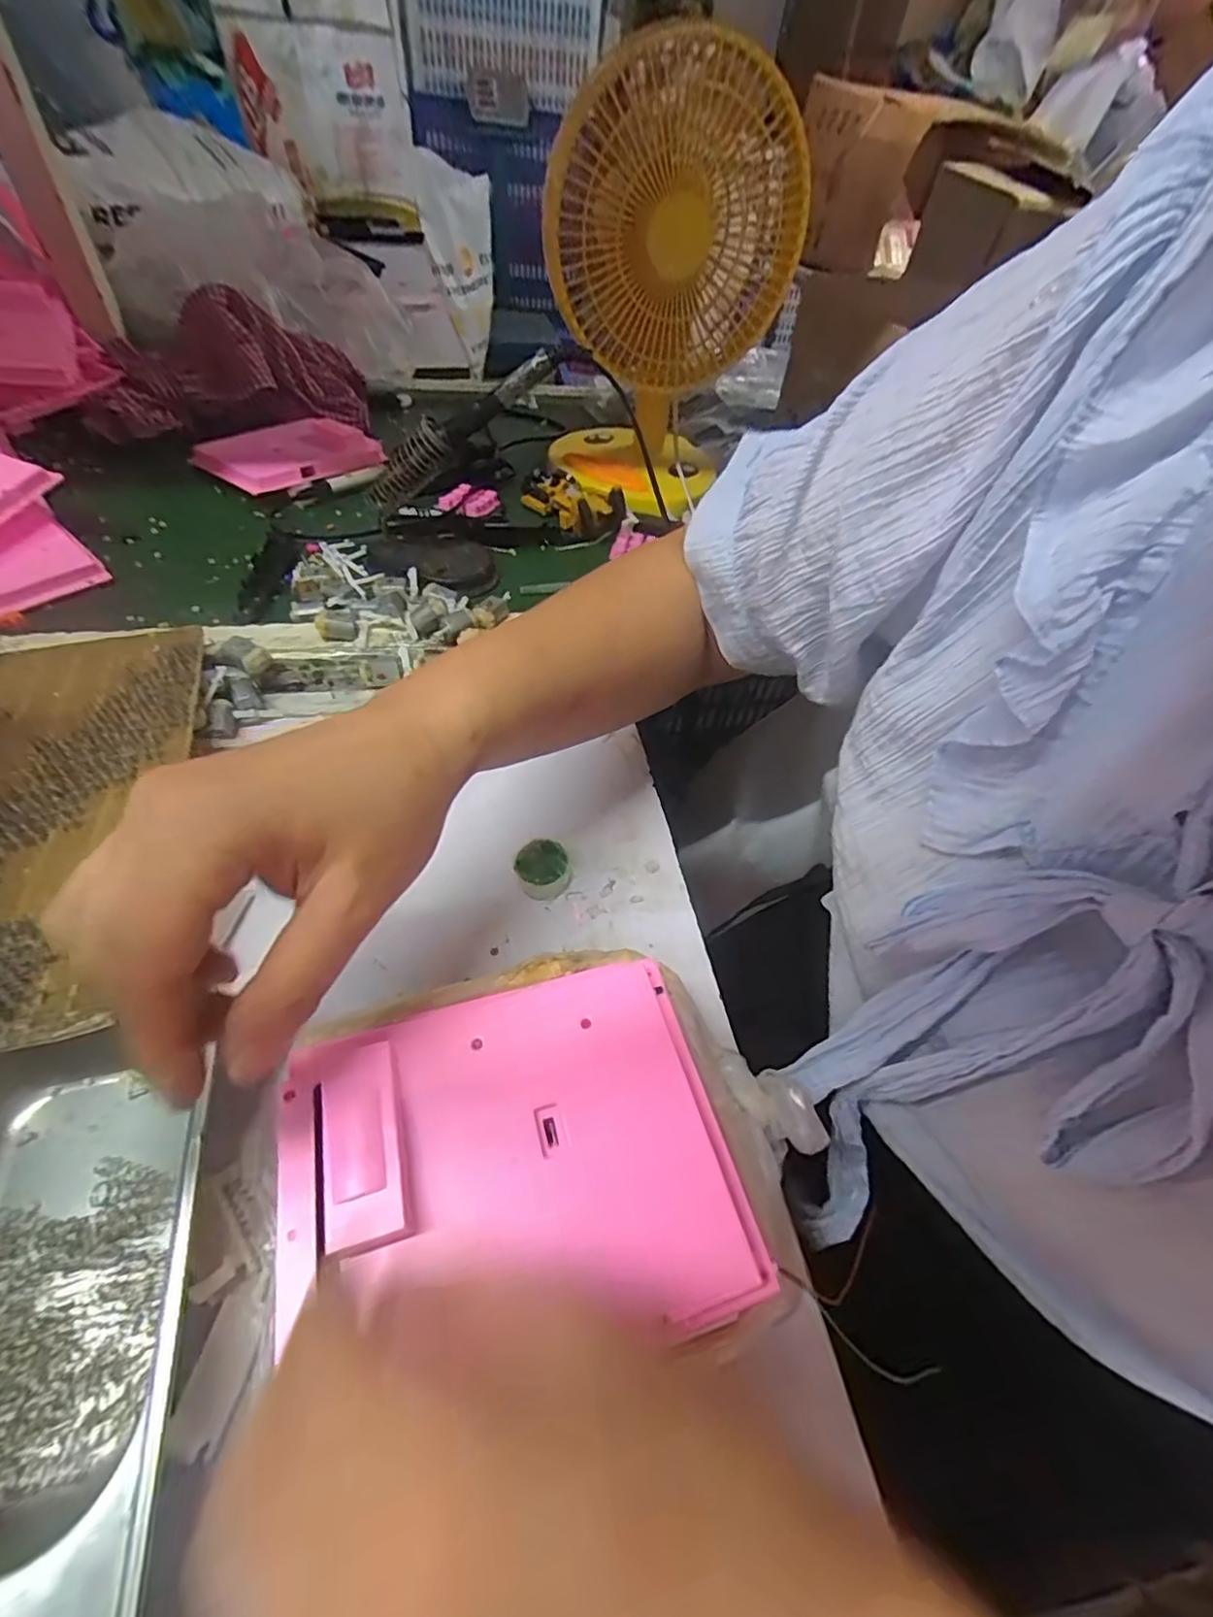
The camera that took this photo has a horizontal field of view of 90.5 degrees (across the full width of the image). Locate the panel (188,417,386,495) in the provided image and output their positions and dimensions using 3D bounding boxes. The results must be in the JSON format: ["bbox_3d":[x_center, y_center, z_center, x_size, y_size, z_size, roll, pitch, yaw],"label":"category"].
[{"bbox_3d":[-0.333,-0.372,0.632,0.132,0.027,0.145,34,55,19],"label":"panel"}]

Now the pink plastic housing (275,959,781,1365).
[{"bbox_3d":[-0.034,0.122,0.214,0.154,0.024,0.121,-10,53,-14],"label":"pink plastic housing"}]

